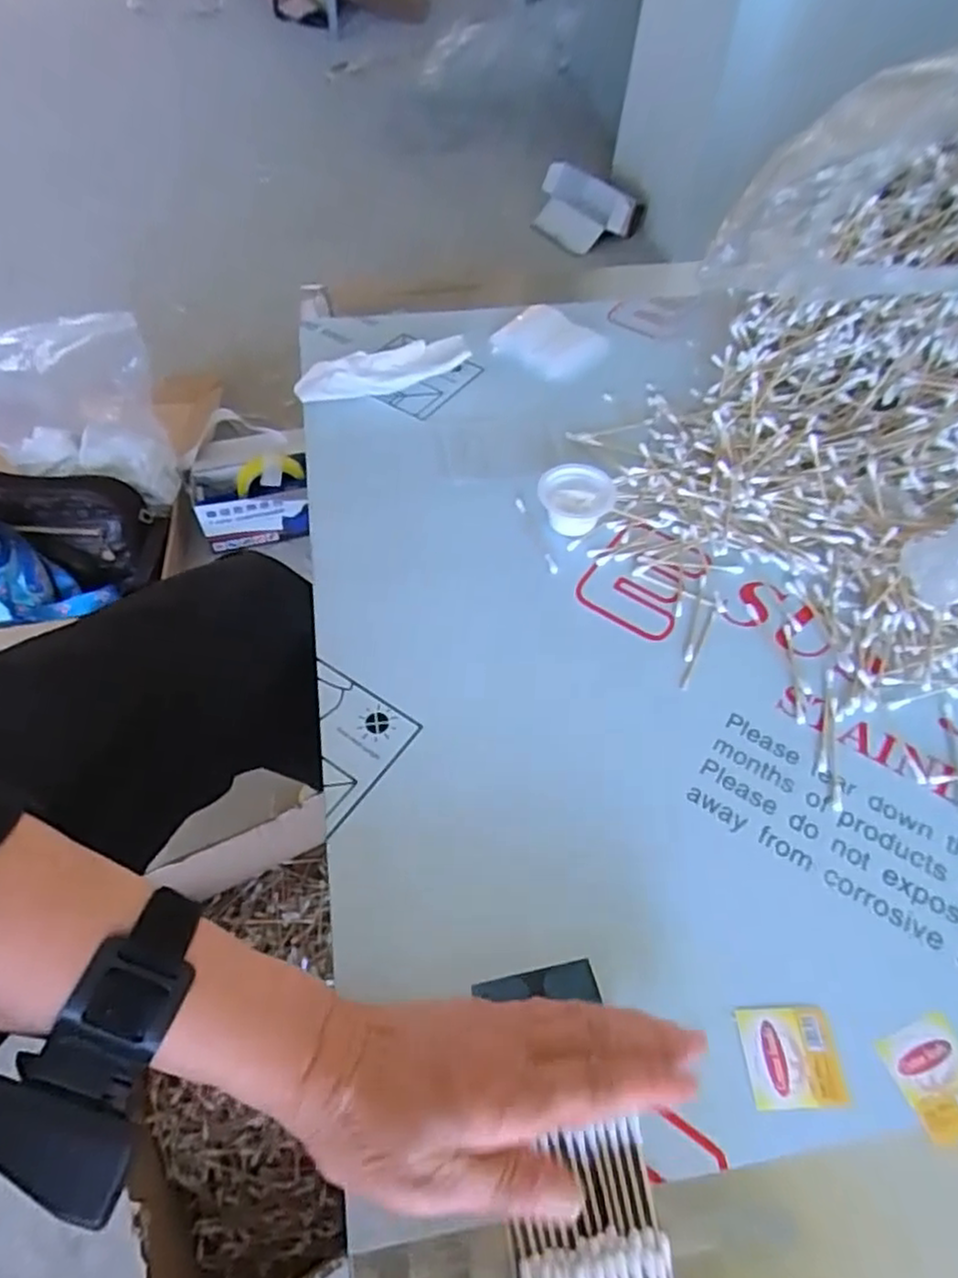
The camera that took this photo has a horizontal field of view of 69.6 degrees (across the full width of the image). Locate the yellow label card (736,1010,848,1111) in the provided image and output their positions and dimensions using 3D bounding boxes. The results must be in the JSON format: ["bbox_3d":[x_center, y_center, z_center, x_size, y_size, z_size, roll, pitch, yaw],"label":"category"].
[{"bbox_3d":[0.144,0.193,0.318,0.043,0.004,0.039,-1,55,-3],"label":"yellow label card"}]

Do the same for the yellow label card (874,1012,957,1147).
[{"bbox_3d":[0.212,0.201,0.316,0.040,0.004,0.043,-15,57,-13],"label":"yellow label card"}]

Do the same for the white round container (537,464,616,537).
[{"bbox_3d":[0.072,-0.103,0.512,0.054,0.028,0.050,0,57,0],"label":"white round container"}]

